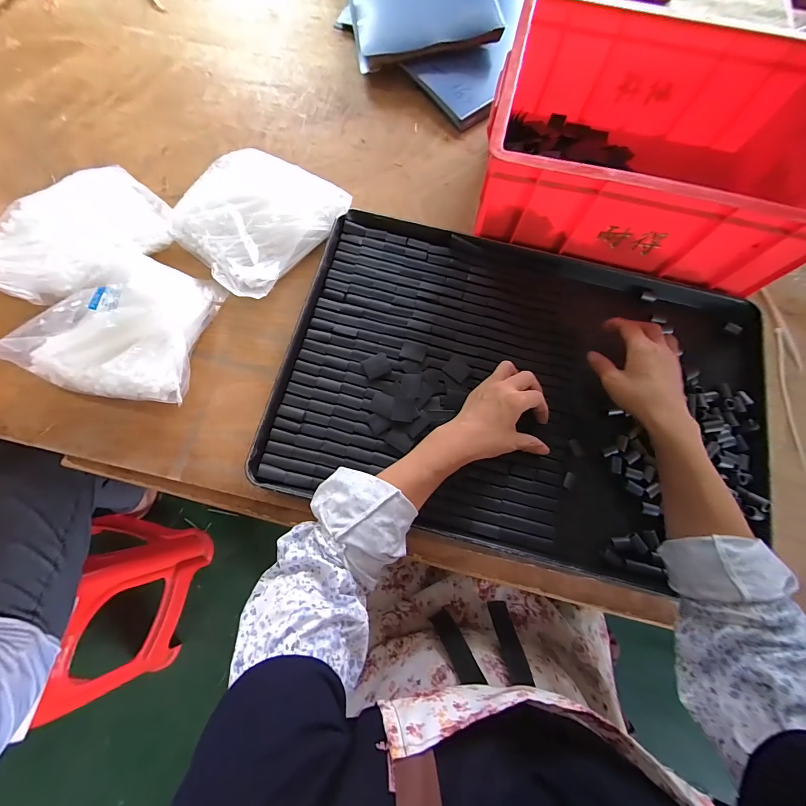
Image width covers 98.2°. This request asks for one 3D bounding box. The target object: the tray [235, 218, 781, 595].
[{"bbox_3d":[0.141,-0.022,0.424,0.564,0.046,0.378,14,77,4],"label":"tray"}]

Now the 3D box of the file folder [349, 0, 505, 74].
[{"bbox_3d":[0.022,-0.696,0.588,0.225,0.019,0.312,-10,73,9],"label":"file folder"}]

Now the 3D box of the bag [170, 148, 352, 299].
[{"bbox_3d":[-0.201,-0.252,0.486,0.185,0.055,0.207,35,79,9],"label":"bag"}]

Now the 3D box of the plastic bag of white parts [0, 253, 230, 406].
[{"bbox_3d":[-0.354,-0.099,0.432,0.199,0.056,0.177,7,76,2],"label":"plastic bag of white parts"}]

